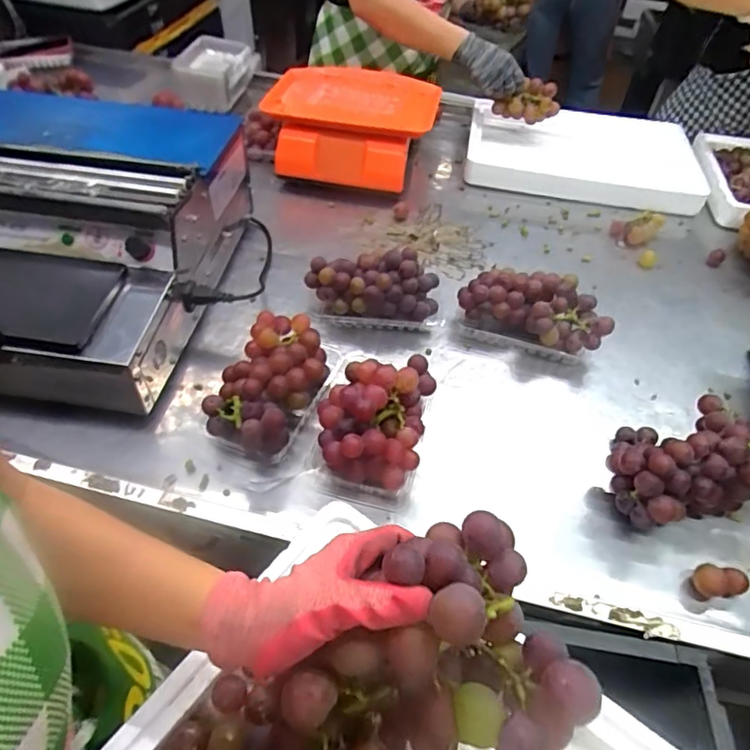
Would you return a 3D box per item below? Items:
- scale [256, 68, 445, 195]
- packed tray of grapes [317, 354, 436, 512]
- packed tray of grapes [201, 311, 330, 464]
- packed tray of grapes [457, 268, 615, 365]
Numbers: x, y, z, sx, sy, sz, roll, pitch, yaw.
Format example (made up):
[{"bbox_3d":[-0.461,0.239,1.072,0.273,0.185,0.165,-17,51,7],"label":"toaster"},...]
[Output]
[{"bbox_3d":[-0.045,-0.503,1.083,0.326,0.143,0.266,16,49,9],"label":"scale"},{"bbox_3d":[-0.001,0.040,0.593,0.114,0.093,0.164,12,49,6],"label":"packed tray of grapes"},{"bbox_3d":[-0.119,0.006,0.630,0.105,0.067,0.186,18,50,11],"label":"packed tray of grapes"},{"bbox_3d":[0.213,-0.084,0.734,0.196,0.084,0.090,17,49,11],"label":"packed tray of grapes"}]

